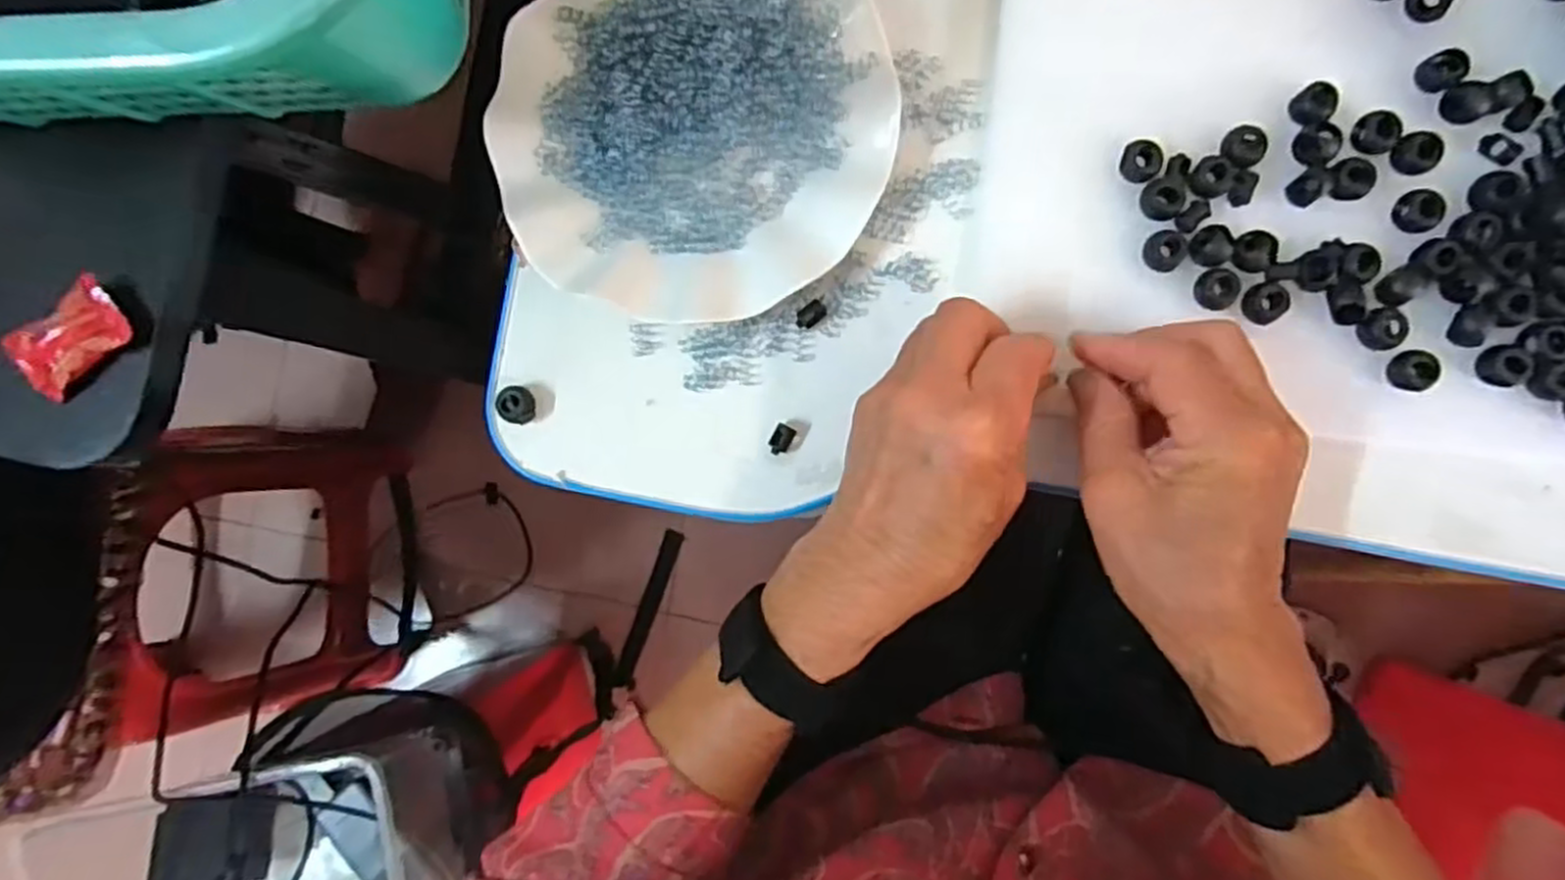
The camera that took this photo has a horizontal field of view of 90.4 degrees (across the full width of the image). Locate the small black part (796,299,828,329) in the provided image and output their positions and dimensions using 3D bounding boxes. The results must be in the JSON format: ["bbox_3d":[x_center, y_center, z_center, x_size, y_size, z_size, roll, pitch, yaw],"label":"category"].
[{"bbox_3d":[0.013,-0.059,0.363,0.015,0.005,0.010,-41,83,4],"label":"small black part"}]

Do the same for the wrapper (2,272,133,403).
[{"bbox_3d":[-0.262,-0.038,0.288,0.043,0.012,0.028,-38,86,3],"label":"wrapper"}]

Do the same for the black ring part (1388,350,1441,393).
[{"bbox_3d":[0.264,-0.029,0.324,0.017,0.008,0.016,3,88,8],"label":"black ring part"}]

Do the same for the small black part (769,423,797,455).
[{"bbox_3d":[-0.001,0.000,0.363,0.009,0.007,0.014,32,92,8],"label":"small black part"}]

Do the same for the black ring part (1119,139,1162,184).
[{"bbox_3d":[0.157,-0.122,0.340,0.017,0.011,0.015,40,93,7],"label":"black ring part"}]

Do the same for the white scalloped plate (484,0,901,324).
[{"bbox_3d":[-0.041,-0.147,0.361,0.177,0.032,0.177,14,89,8],"label":"white scalloped plate"}]

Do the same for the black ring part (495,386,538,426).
[{"bbox_3d":[-0.127,-0.017,0.374,0.016,0.012,0.018,4,88,8],"label":"black ring part"}]

